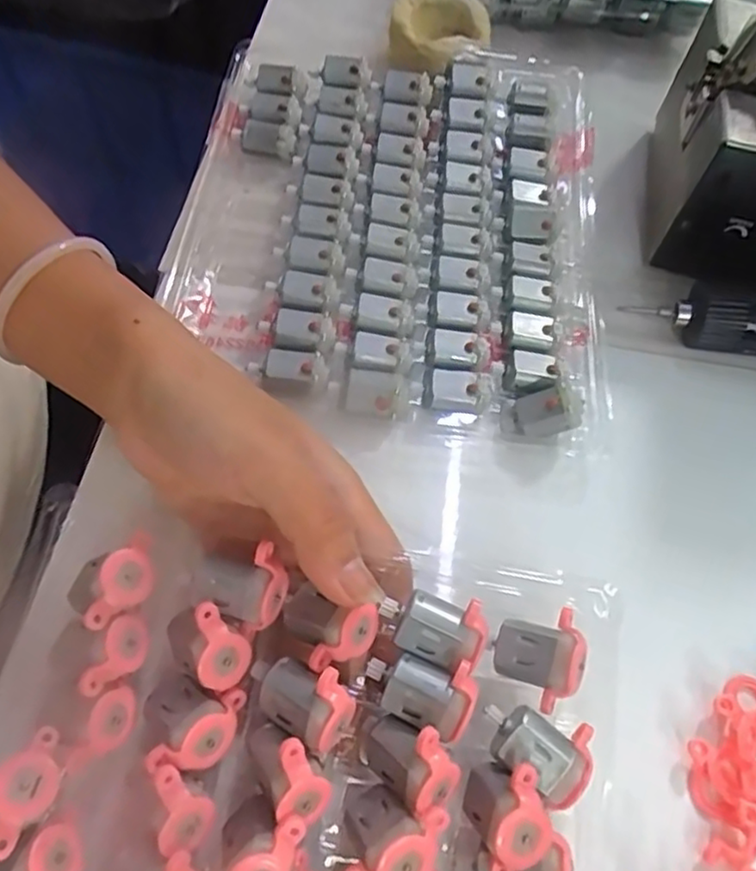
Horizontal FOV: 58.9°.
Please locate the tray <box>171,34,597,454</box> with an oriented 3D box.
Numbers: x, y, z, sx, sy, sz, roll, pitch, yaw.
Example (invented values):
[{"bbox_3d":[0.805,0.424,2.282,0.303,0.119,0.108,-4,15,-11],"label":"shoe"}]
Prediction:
[{"bbox_3d":[0.008,-0.110,0.339,0.204,0.025,0.227,9,61,-1],"label":"tray"}]

